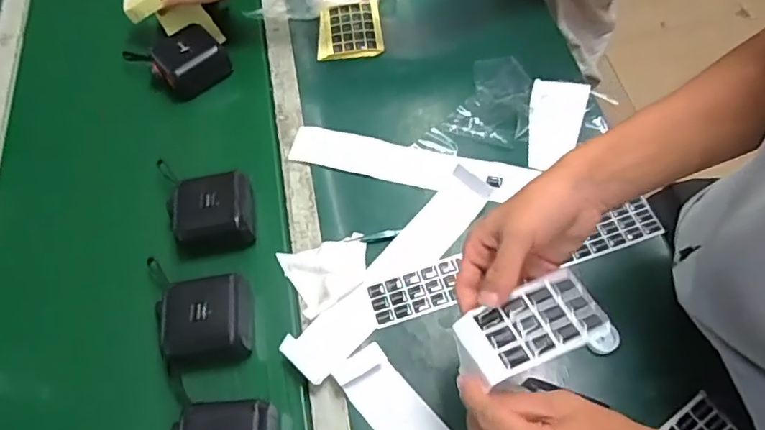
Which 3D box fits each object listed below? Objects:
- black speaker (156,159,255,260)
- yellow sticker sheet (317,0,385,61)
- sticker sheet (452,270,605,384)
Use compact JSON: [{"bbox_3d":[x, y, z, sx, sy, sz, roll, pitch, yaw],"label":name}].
[{"bbox_3d":[-0.215,-0.010,0.688,0.104,0.052,0.105,-13,62,-1],"label":"black speaker"},{"bbox_3d":[-0.051,-0.284,0.853,0.099,0.024,0.096,-7,62,2],"label":"yellow sticker sheet"},{"bbox_3d":[0.111,0.081,0.408,0.103,0.007,0.057,-22,53,-14],"label":"sticker sheet"}]

